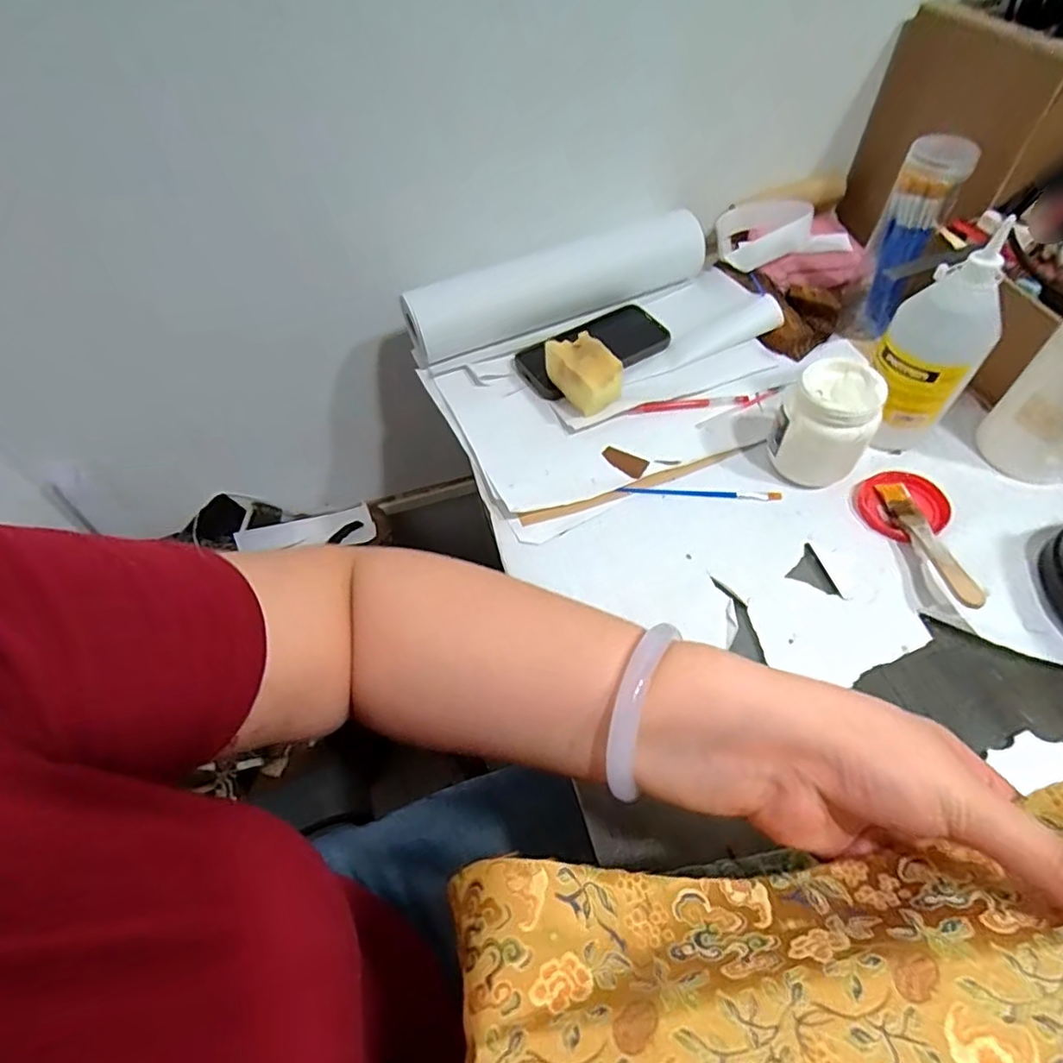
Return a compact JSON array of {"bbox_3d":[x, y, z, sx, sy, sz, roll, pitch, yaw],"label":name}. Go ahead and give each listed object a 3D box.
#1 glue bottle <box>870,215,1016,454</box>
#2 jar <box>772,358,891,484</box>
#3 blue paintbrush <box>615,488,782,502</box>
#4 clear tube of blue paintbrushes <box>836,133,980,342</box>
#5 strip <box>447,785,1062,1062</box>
[{"bbox_3d":[0.333,-0.149,0.500,0.075,0.169,0.065,-10,55,-3],"label":"glue bottle"},{"bbox_3d":[0.257,-0.094,0.517,0.077,0.087,0.079,29,62,21],"label":"jar"},{"bbox_3d":[0.151,-0.034,0.539,0.143,0.004,0.010,3,55,6],"label":"blue paintbrush"},{"bbox_3d":[0.368,-0.283,0.594,0.052,0.187,0.043,23,60,18],"label":"clear tube of blue paintbrushes"},{"bbox_3d":[0.110,0.158,0.218,0.271,0.040,0.089,-8,55,-2],"label":"strip"}]

